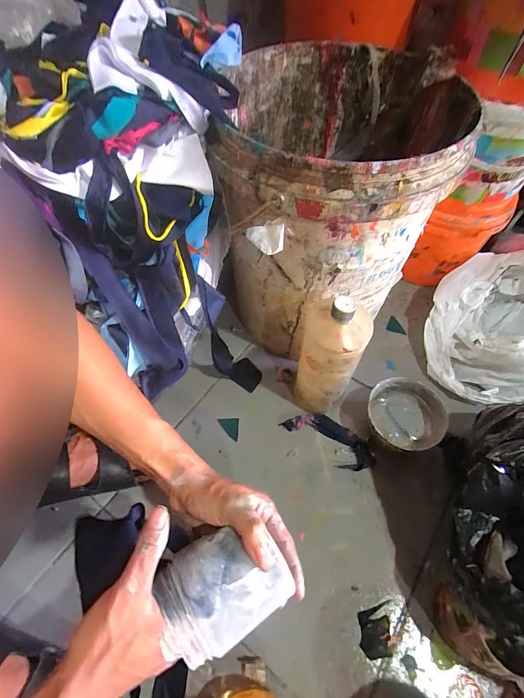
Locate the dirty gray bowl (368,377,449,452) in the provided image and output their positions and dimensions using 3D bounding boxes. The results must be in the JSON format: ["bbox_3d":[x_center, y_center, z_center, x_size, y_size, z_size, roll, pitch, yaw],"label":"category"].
[{"bbox_3d":[0.225,0.105,0.533,0.109,0.064,0.100,0,57,0],"label":"dirty gray bowl"}]

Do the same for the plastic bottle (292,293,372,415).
[{"bbox_3d":[0.093,0.017,0.496,0.083,0.241,0.073,17,59,10],"label":"plastic bottle"}]

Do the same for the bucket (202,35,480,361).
[{"bbox_3d":[0.087,-0.194,0.528,0.286,0.345,0.311,0,57,0],"label":"bucket"}]

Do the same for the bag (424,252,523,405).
[{"bbox_3d":[0.437,-0.063,0.613,0.337,0.136,0.234,-35,64,-20],"label":"bag"}]

